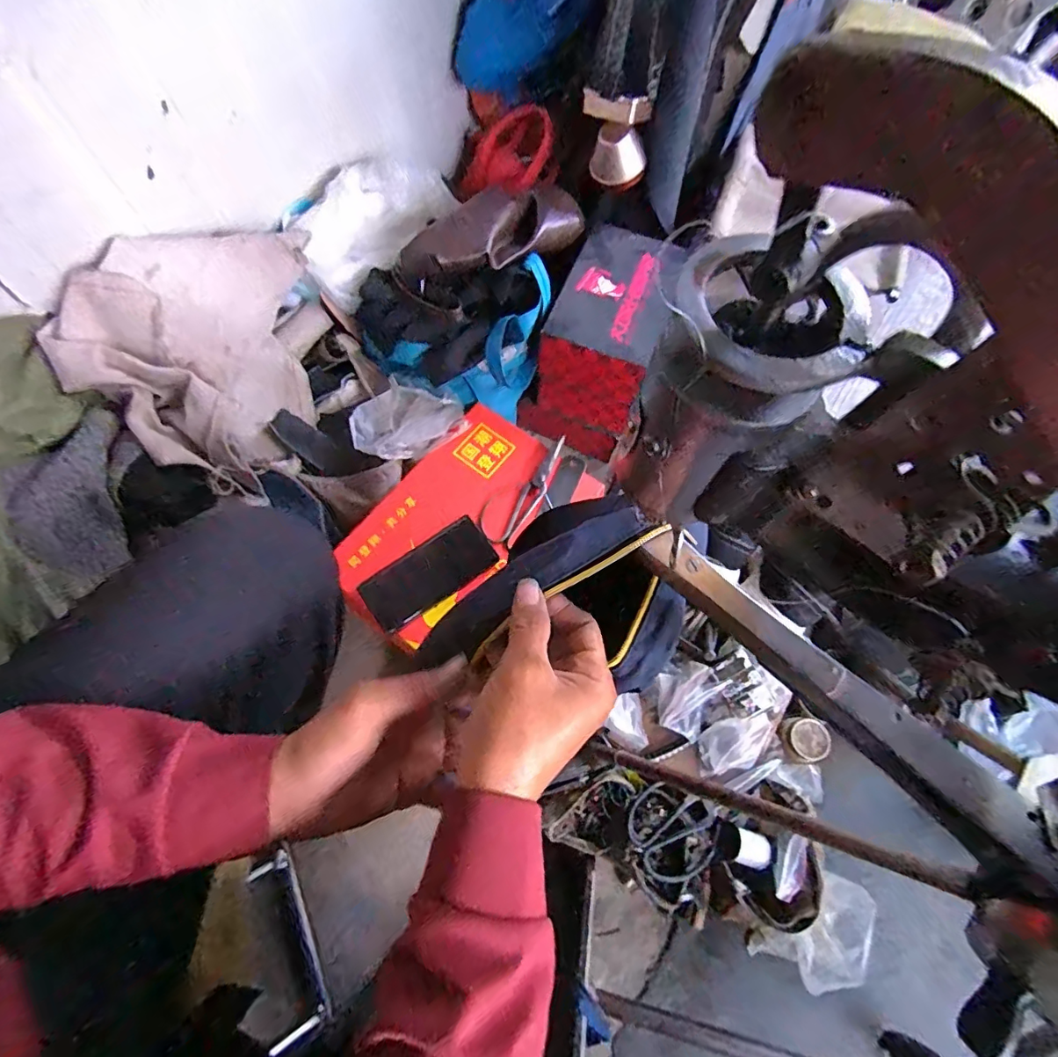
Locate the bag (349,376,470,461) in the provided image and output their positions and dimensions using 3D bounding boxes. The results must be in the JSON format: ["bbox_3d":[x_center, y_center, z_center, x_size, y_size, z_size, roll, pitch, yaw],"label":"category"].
[{"bbox_3d":[-0.154,-0.136,0.636,0.137,0.037,0.094,-30,72,-13],"label":"bag"}]

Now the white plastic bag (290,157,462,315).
[{"bbox_3d":[-0.199,-0.384,0.632,0.105,0.062,0.203,40,72,13],"label":"white plastic bag"}]

